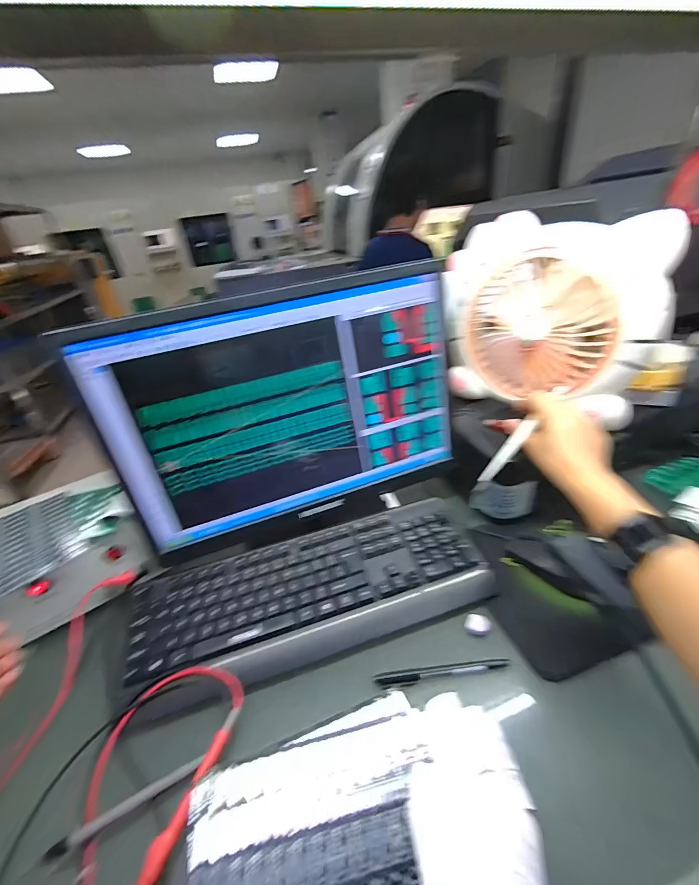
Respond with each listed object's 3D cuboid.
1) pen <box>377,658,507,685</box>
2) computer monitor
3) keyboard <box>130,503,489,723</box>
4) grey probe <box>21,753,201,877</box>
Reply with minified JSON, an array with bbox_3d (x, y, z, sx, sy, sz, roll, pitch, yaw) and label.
[{"bbox_3d":[0.094,0.234,0.367,0.134,0.008,0.016,-8,32,-1],"label":"pen"},{"bbox_3d":[-0.064,-0.028,0.455,0.430,0.288,0.062,-17,33,-15],"label":"computer monitor"},{"bbox_3d":[-0.041,0.180,0.446,0.424,0.032,0.157,-13,33,-9],"label":"keyboard"},{"bbox_3d":[-0.188,0.308,0.305,0.120,0.008,0.009,-12,30,-33],"label":"grey probe"}]

